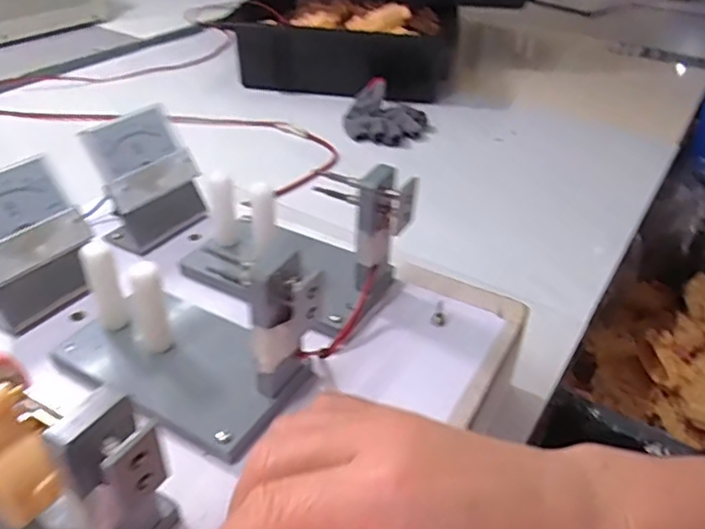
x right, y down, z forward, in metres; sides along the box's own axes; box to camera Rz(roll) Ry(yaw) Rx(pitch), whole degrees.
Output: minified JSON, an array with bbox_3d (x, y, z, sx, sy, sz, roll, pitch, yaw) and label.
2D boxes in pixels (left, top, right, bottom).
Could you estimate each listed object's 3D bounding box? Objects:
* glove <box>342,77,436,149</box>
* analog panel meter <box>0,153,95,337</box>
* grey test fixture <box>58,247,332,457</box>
[{"bbox_3d":[0.045,-0.186,0.743,0.104,0.043,0.116,3,36,1],"label":"glove"},{"bbox_3d":[-0.182,-0.012,0.339,0.041,0.075,0.065,22,40,23],"label":"analog panel meter"},{"bbox_3d":[-0.084,0.025,0.295,0.133,0.076,0.082,28,43,29],"label":"grey test fixture"}]

